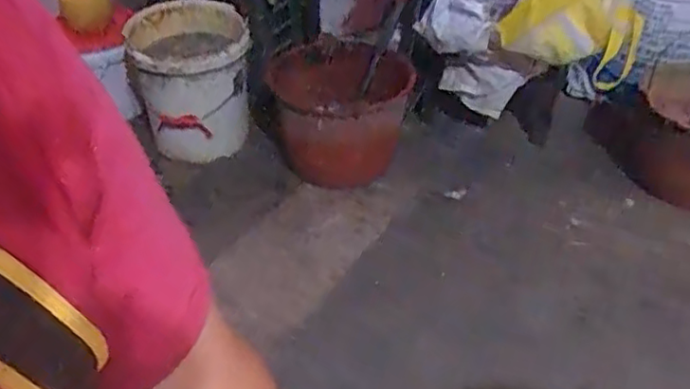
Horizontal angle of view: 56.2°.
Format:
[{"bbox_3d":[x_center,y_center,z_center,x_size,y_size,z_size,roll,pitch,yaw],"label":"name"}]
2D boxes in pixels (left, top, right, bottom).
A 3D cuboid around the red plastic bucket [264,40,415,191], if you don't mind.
[{"bbox_3d":[-0.013,-0.187,1.529,0.302,0.237,0.281,0,40,0],"label":"red plastic bucket"}]

